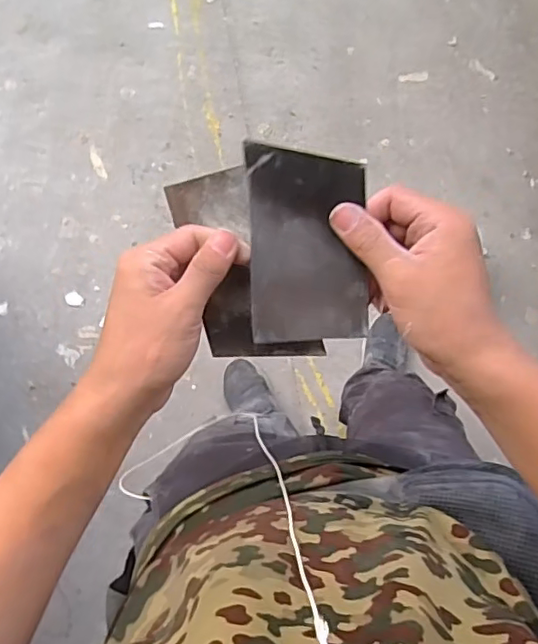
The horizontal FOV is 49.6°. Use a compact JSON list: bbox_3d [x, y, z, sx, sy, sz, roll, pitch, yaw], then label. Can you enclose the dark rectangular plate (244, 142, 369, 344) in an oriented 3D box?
[{"bbox_3d":[0.025,-0.047,0.370,0.072,0.005,0.121,-2,102,2],"label":"dark rectangular plate"}]

